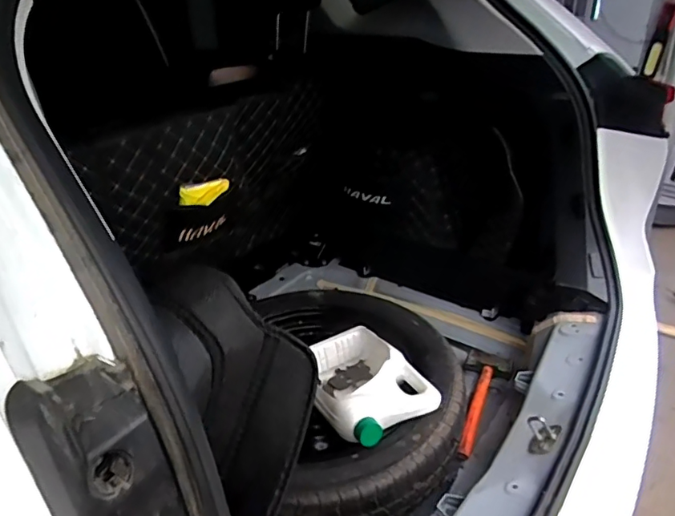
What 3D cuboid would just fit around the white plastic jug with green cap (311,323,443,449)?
[{"bbox_3d":[0.057,0.254,1.079,0.244,0.121,0.311,-5,10,-11],"label":"white plastic jug with green cap"}]

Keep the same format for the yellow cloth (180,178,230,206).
[{"bbox_3d":[-0.286,-0.145,1.114,0.023,0.047,0.115,22,39,39],"label":"yellow cloth"}]

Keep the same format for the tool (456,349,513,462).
[{"bbox_3d":[0.339,0.337,1.194,0.110,0.055,0.335,6,31,20],"label":"tool"}]

